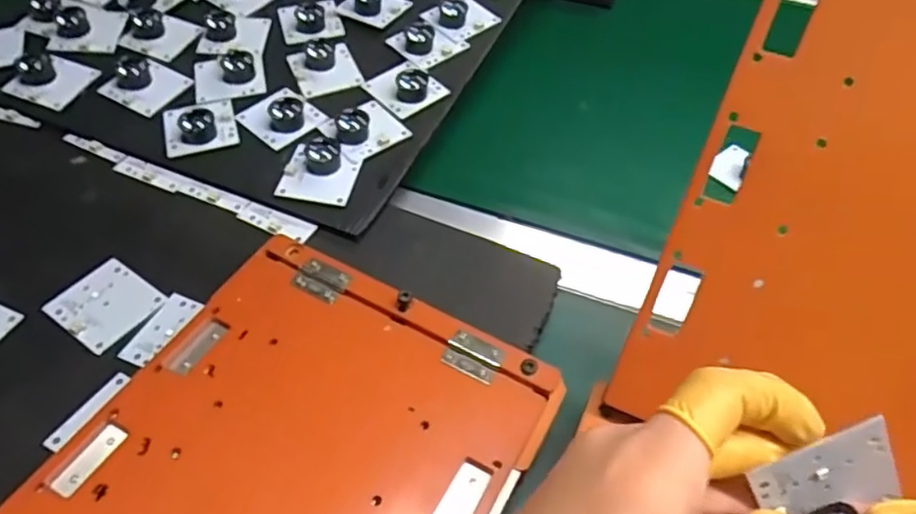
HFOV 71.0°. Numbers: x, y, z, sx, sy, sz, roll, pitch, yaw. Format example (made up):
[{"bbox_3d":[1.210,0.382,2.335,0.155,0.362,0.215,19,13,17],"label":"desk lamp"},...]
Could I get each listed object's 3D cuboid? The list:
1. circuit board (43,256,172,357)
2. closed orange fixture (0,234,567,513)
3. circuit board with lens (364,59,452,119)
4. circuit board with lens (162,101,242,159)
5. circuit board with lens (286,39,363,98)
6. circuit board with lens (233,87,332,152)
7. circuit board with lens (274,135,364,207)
[{"bbox_3d":[-0.187,0.025,0.341,0.046,0.005,0.044,29,54,20],"label":"circuit board"},{"bbox_3d":[-0.080,0.101,0.238,0.162,0.019,0.240,25,53,16],"label":"closed orange fixture"},{"bbox_3d":[-0.037,-0.124,0.451,0.046,0.017,0.044,-32,59,-27],"label":"circuit board with lens"},{"bbox_3d":[-0.171,-0.091,0.421,0.044,0.015,0.041,-14,52,-15],"label":"circuit board with lens"},{"bbox_3d":[-0.096,-0.140,0.459,0.044,0.016,0.044,-16,53,-17],"label":"circuit board with lens"},{"bbox_3d":[-0.119,-0.100,0.429,0.045,0.022,0.047,36,57,24],"label":"circuit board with lens"},{"bbox_3d":[-0.087,-0.057,0.398,0.044,0.017,0.043,9,50,4],"label":"circuit board with lens"}]

